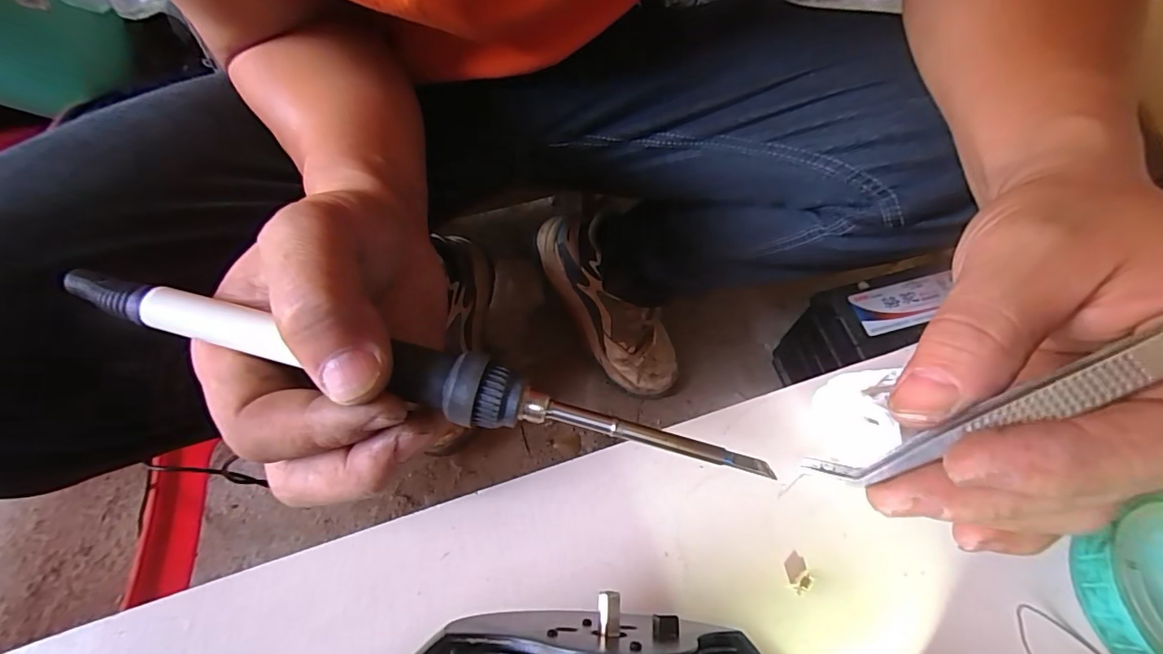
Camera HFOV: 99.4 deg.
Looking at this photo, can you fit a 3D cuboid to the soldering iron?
[{"bbox_3d":[-0.052,0.014,0.150,0.221,0.014,0.017,15,65,0],"label":"soldering iron"}]

